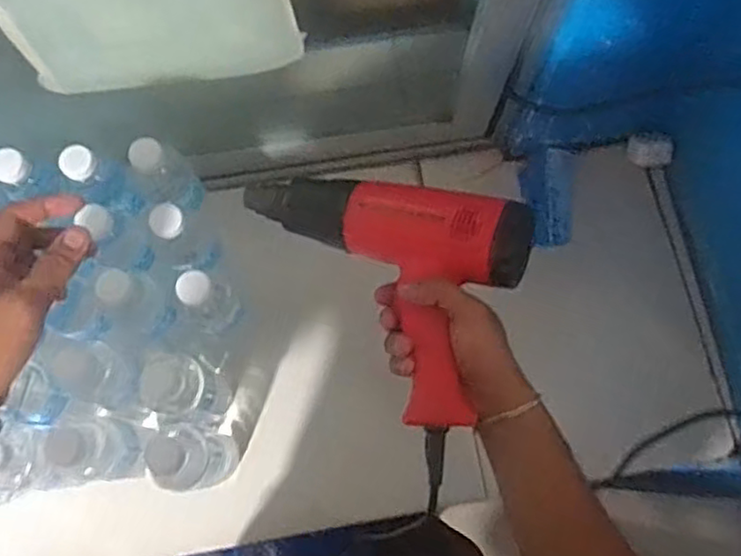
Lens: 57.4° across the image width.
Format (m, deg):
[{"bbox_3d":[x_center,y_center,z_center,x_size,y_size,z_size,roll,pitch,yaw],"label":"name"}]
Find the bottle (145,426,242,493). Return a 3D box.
[{"bbox_3d":[-0.171,0.184,0.684,0.057,0.211,0.057,1,74,-2],"label":"bottle"}]

